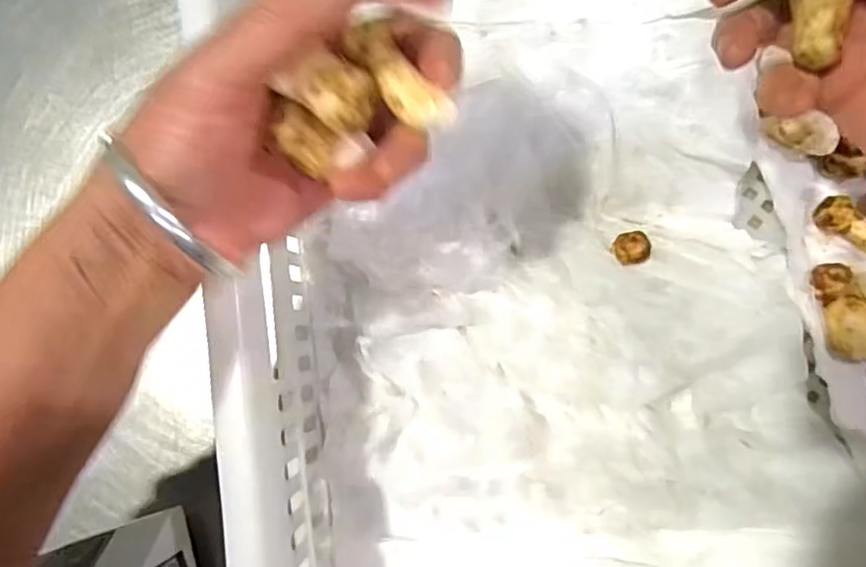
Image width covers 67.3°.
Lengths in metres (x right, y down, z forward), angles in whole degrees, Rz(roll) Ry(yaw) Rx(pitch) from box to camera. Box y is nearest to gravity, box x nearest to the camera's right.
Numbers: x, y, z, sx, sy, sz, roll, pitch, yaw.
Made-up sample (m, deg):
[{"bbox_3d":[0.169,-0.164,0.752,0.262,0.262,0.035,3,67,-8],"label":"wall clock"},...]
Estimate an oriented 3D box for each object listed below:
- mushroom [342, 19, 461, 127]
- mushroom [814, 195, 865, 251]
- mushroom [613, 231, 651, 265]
[{"bbox_3d":[-0.011,-0.069,0.220,0.017,0.012,0.045,-40,80,4],"label":"mushroom"},{"bbox_3d":[0.209,-0.027,0.320,0.041,0.010,0.016,36,92,8],"label":"mushroom"},{"bbox_3d":[0.102,-0.018,0.333,0.019,0.011,0.016,-27,84,6],"label":"mushroom"}]

